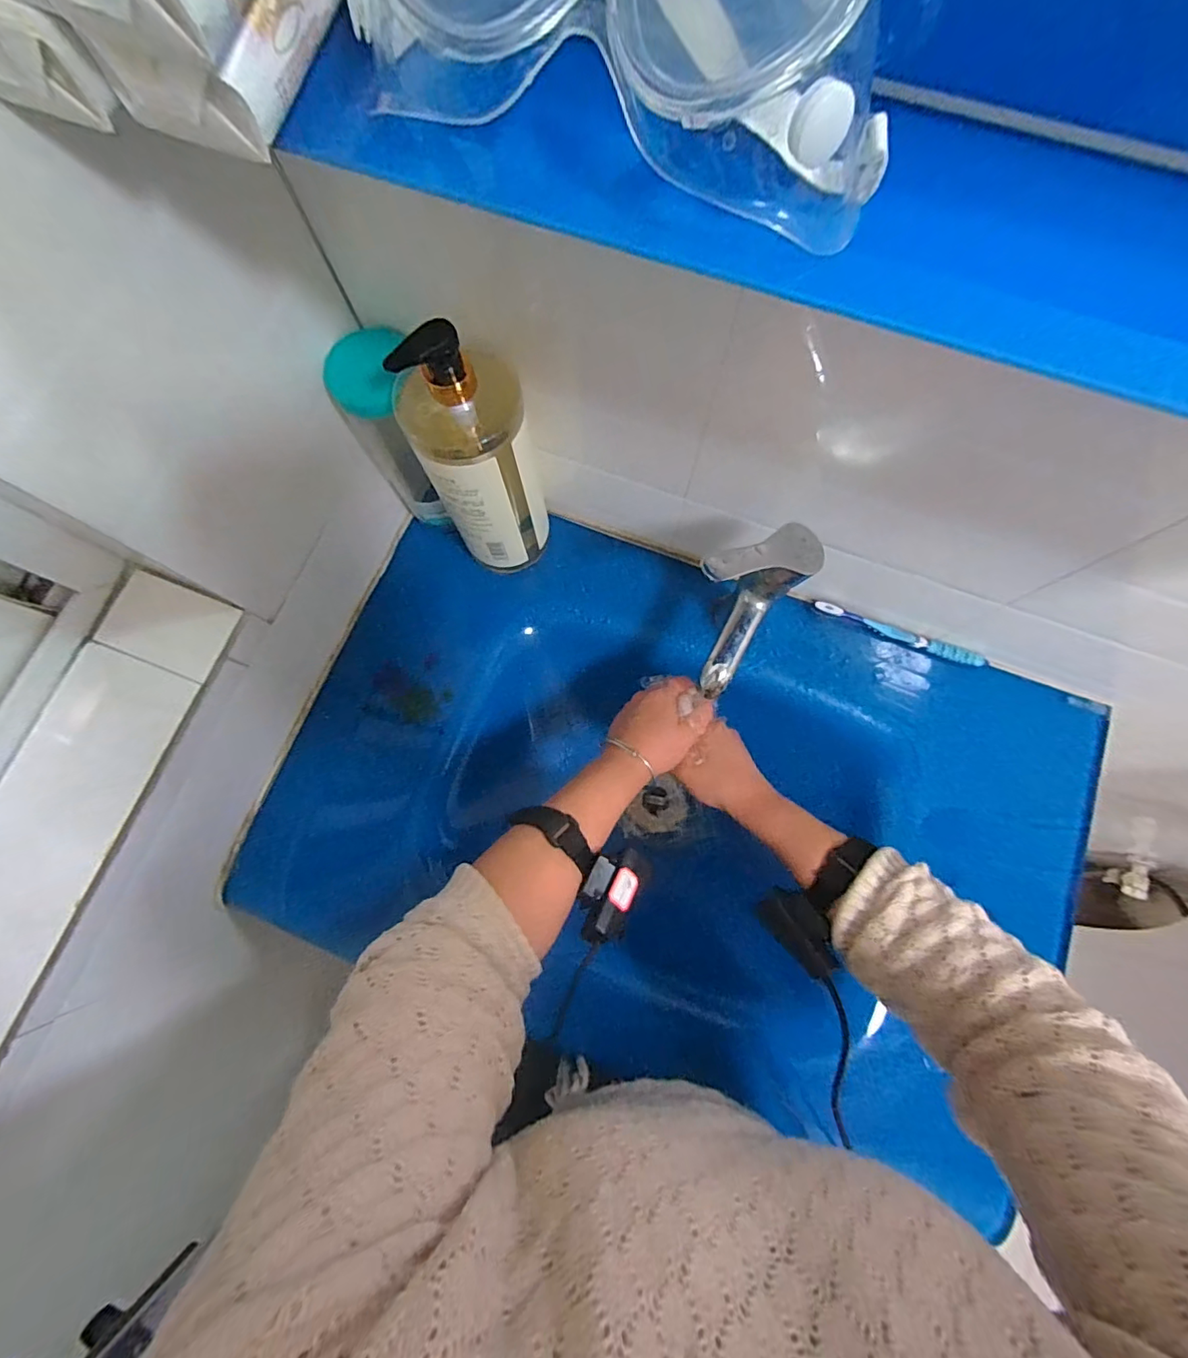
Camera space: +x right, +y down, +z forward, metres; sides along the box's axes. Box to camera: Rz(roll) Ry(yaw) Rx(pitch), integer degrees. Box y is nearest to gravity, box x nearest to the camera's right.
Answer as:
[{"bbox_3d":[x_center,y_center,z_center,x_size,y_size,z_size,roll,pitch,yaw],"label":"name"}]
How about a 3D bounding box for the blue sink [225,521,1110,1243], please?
[{"bbox_3d":[0.072,0.139,0.585,0.772,0.144,0.503,20,78,5],"label":"blue sink"}]

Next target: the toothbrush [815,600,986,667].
[{"bbox_3d":[0.326,-0.048,0.554,0.179,0.013,0.014,21,78,5],"label":"toothbrush"}]

